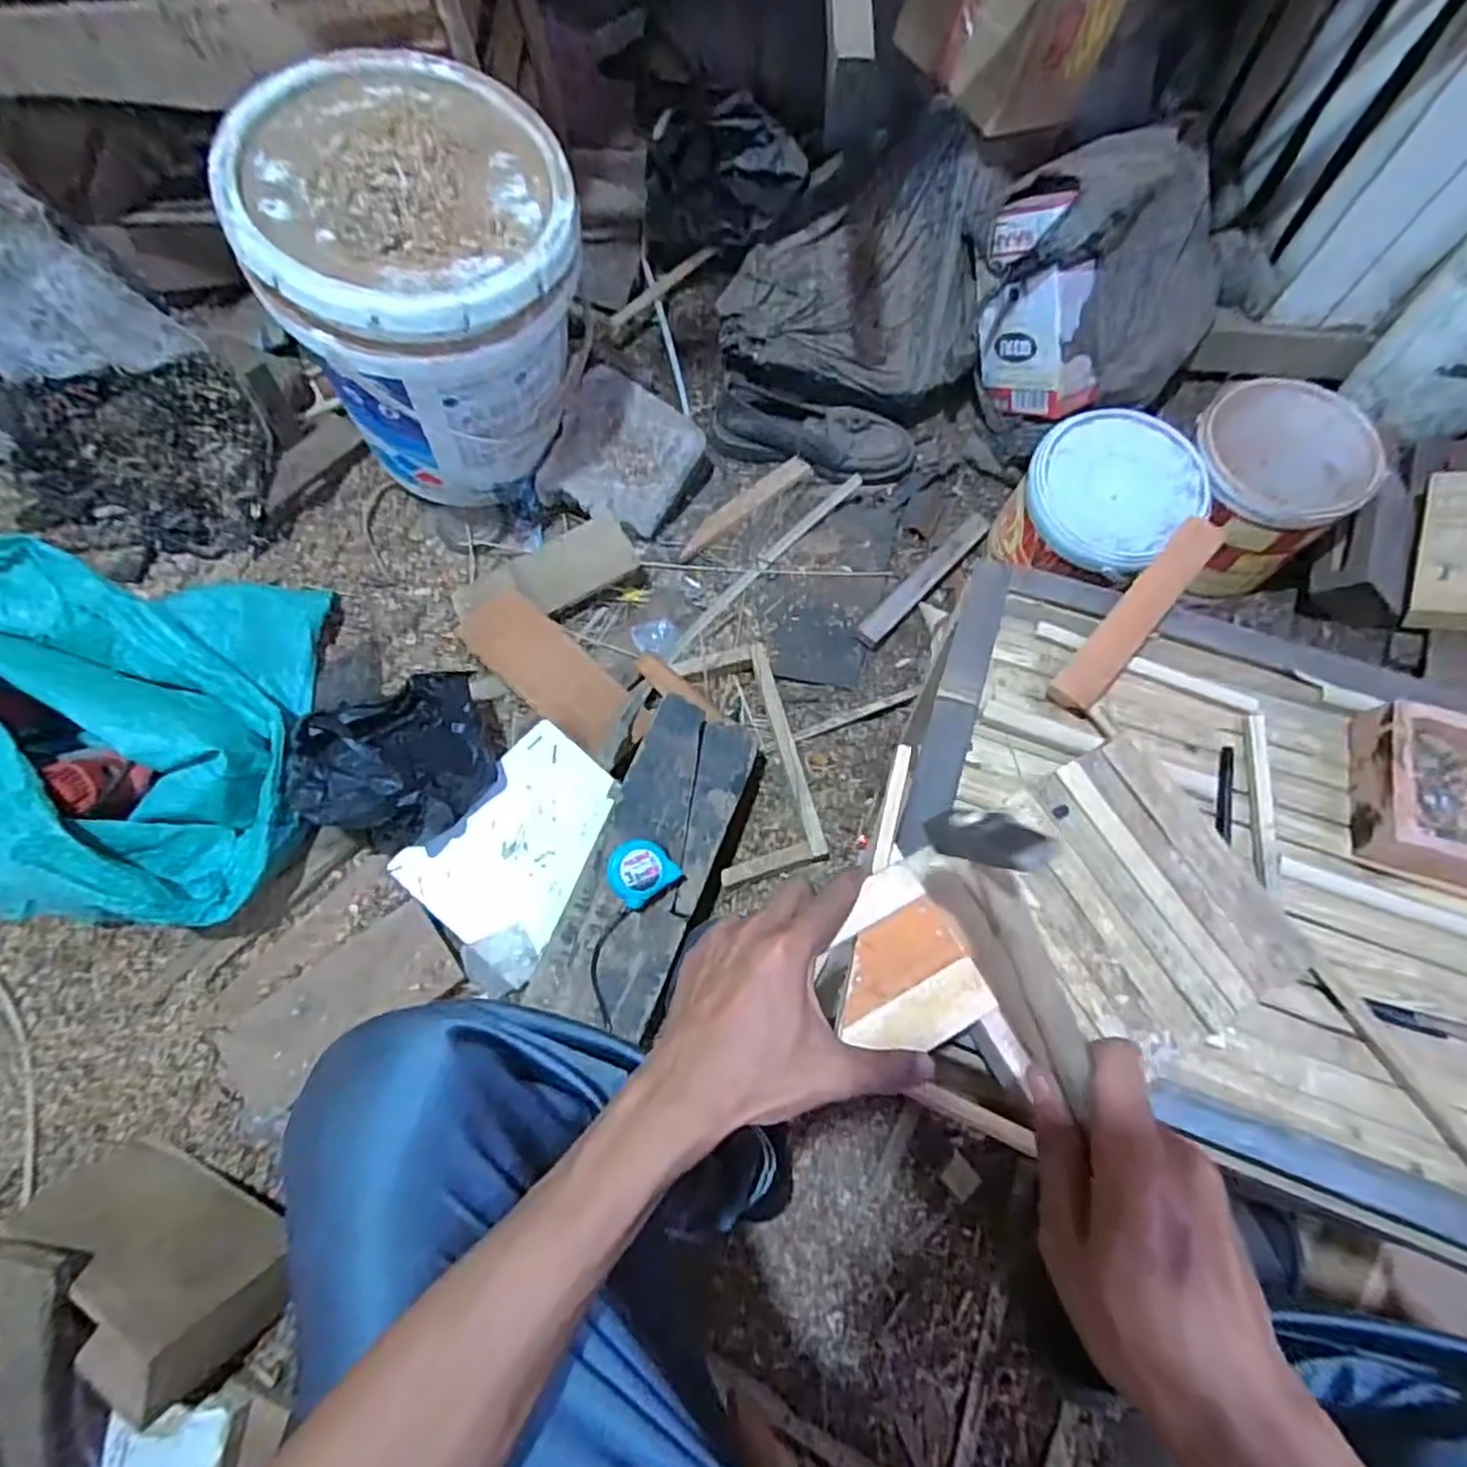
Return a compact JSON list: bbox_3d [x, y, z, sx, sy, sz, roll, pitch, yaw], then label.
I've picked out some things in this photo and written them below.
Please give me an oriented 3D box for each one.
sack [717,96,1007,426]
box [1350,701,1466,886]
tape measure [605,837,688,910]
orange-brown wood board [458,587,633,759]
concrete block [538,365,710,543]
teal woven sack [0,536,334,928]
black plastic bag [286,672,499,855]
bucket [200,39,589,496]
[{"bbox_3d":[0.158,-0.595,0.973,0.330,0.254,0.277,7,68,3],"label":"sack"},{"bbox_3d":[0.446,0.041,0.450,0.105,0.036,0.108,13,69,5],"label":"box"},{"bbox_3d":[-0.089,0.130,0.697,0.060,0.033,0.057,-33,72,-12],"label":"tape measure"},{"bbox_3d":[-0.212,-0.074,0.824,0.212,0.017,0.087,40,88,6],"label":"orange-brown wood board"},{"bbox_3d":[-0.137,-0.349,0.953,0.183,0.090,0.174,29,94,-9],"label":"concrete block"},{"bbox_3d":[-0.612,-0.024,0.713,0.348,0.233,0.374,4,68,2],"label":"teal woven sack"},{"bbox_3d":[-0.337,0.014,0.735,0.155,0.149,0.193,29,71,11],"label":"black plastic bag"},{"bbox_3d":[-0.296,-0.438,0.791,0.277,0.354,0.286,0,68,0],"label":"bucket"}]

